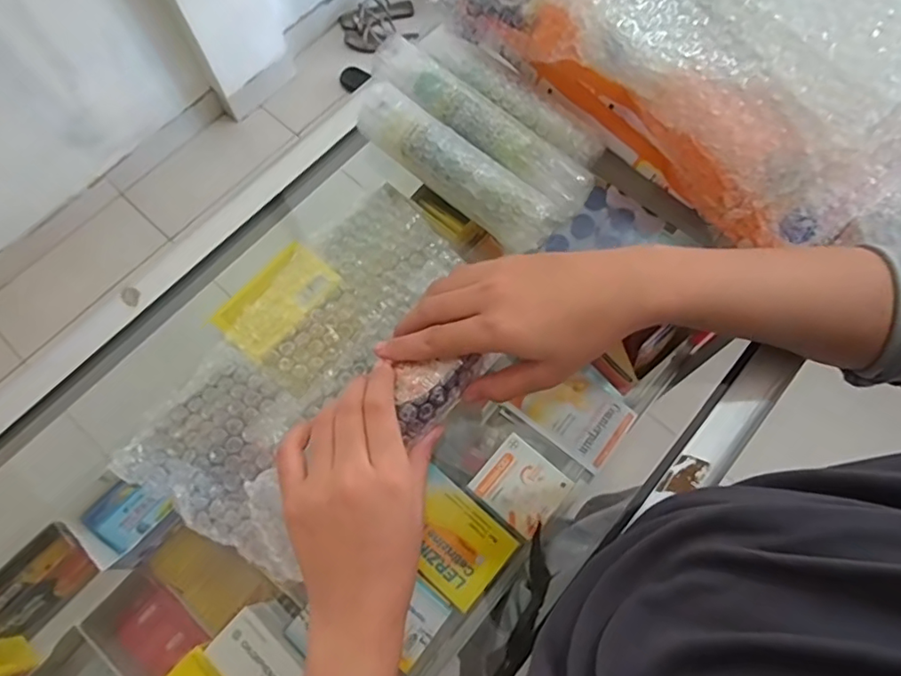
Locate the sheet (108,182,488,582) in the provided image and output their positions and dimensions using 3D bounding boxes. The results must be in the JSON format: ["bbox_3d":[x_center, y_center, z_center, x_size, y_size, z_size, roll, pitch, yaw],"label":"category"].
[{"bbox_3d":[-0.075,0.015,0.358,0.158,0.045,0.254,33,74,12],"label":"sheet"}]

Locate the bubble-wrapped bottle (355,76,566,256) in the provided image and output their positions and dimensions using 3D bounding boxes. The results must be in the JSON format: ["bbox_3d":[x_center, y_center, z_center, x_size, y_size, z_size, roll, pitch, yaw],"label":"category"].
[{"bbox_3d":[0.001,-0.123,0.403,0.166,0.032,0.043,37,75,13],"label":"bubble-wrapped bottle"}]

